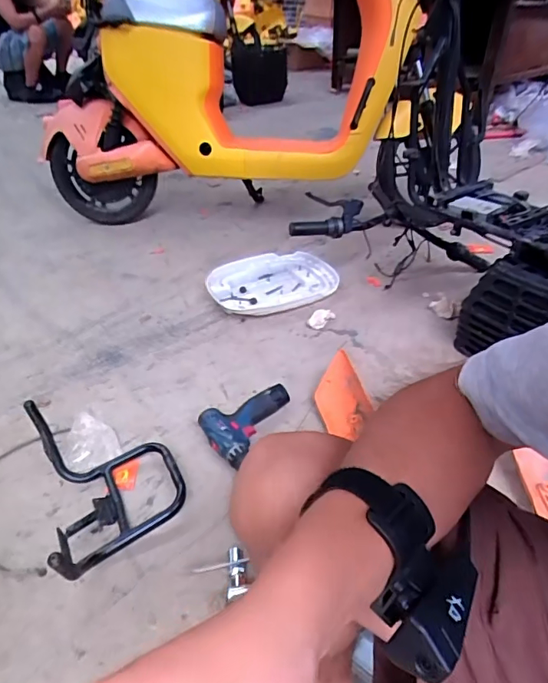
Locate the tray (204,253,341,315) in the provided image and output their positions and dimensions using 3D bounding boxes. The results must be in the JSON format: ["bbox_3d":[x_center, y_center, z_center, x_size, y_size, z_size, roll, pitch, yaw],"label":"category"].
[{"bbox_3d":[-0.001,-0.175,1.410,0.373,0.043,0.270,-16,41,-19],"label":"tray"}]

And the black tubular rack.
[{"bbox_3d":[-0.271,0.226,0.823,0.207,0.137,0.330,-20,42,-23],"label":"black tubular rack"}]

